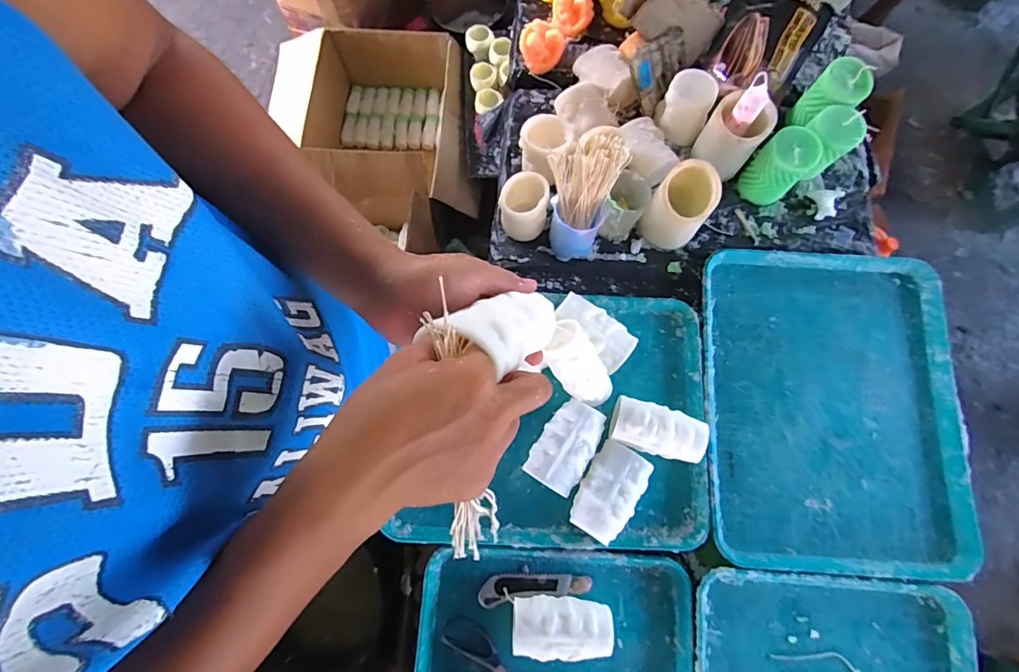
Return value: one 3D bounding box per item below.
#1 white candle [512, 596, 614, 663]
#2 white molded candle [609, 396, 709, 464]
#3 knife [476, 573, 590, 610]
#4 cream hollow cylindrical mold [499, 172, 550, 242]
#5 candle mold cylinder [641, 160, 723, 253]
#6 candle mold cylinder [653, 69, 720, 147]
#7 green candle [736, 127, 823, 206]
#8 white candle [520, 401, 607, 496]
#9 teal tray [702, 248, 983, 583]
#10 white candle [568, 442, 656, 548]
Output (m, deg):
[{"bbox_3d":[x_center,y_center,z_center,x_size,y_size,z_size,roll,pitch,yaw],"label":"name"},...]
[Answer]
[{"bbox_3d":[0.065,0.358,0.584,0.120,0.050,0.064,3,76,0],"label":"white candle"},{"bbox_3d":[0.197,0.126,0.639,0.121,0.053,0.062,16,76,3],"label":"white molded candle"},{"bbox_3d":[0.033,0.319,0.607,0.143,0.011,0.033,-7,76,-2],"label":"knife"},{"bbox_3d":[0.021,-0.183,0.687,0.066,0.078,0.066,0,76,-1],"label":"cream hollow cylindrical mold"},{"bbox_3d":[0.242,-0.180,0.684,0.079,0.108,0.090,32,78,7],"label":"candle mold cylinder"},{"bbox_3d":[0.266,-0.352,0.724,0.069,0.082,0.071,16,76,3],"label":"candle mold cylinder"},{"bbox_3d":[0.395,-0.247,0.706,0.068,0.105,0.062,0,76,-1],"label":"green candle"},{"bbox_3d":[0.075,0.146,0.636,0.071,0.050,0.113,31,78,7],"label":"white candle"},{"bbox_3d":[0.449,0.093,0.668,0.337,0.021,0.437,4,76,0],"label":"teal tray"},{"bbox_3d":[0.130,0.204,0.626,0.073,0.044,0.117,33,78,7],"label":"white candle"}]

